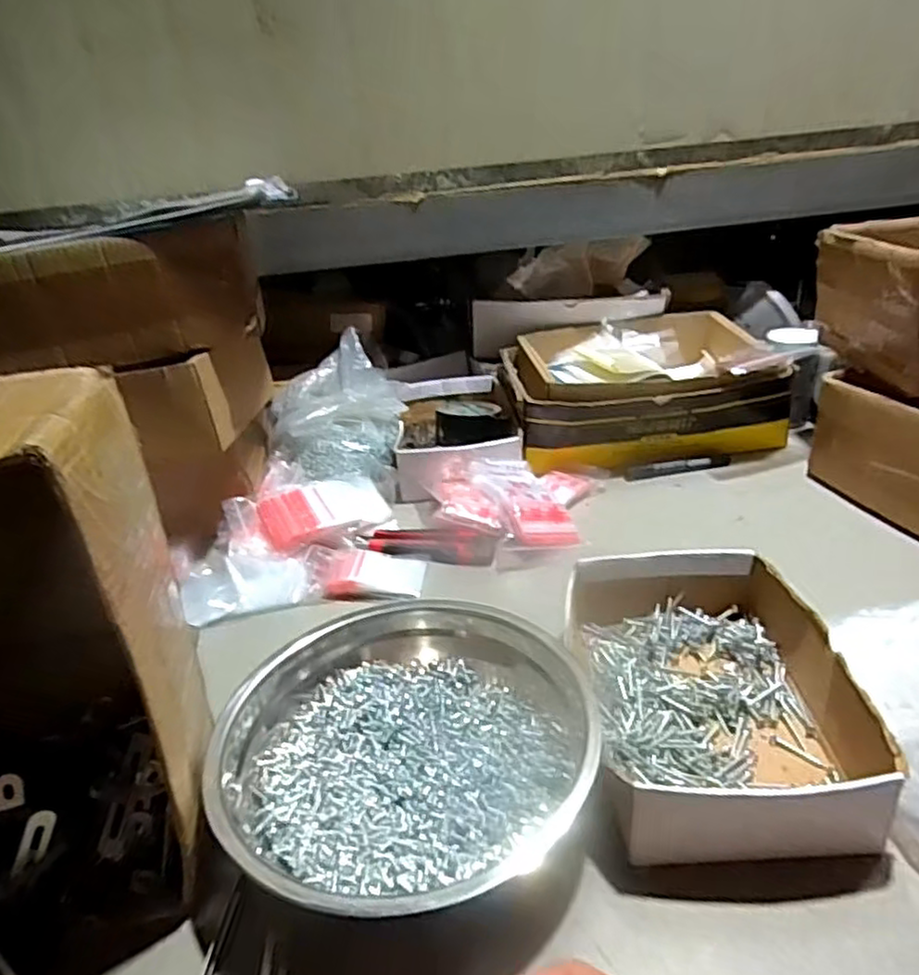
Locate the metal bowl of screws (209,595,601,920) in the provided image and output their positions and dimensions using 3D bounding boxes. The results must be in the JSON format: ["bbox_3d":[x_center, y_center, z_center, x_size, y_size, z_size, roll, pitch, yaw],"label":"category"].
[{"bbox_3d":[-0.033,0.180,0.480,0.238,0.070,0.220,-5,28,2],"label":"metal bowl of screws"}]

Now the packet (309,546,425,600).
[{"bbox_3d":[-0.101,0.087,0.728,0.129,0.021,0.067,1,29,13],"label":"packet"}]

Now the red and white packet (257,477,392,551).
[{"bbox_3d":[-0.156,0.026,0.800,0.140,0.034,0.090,-20,53,-21],"label":"red and white packet"}]

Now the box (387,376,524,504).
[{"bbox_3d":[-0.006,-0.080,0.952,0.155,0.073,0.252,-6,28,-1],"label":"box"}]

